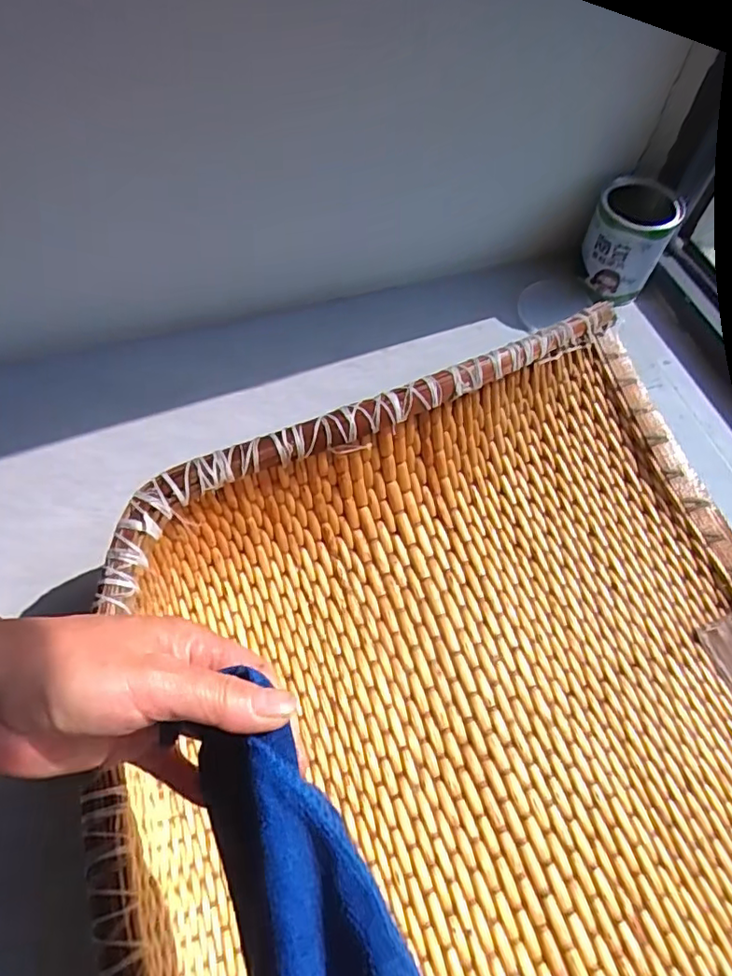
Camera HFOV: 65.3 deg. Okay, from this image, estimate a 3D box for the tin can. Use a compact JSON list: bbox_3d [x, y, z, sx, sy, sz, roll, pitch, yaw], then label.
[{"bbox_3d":[0.297,-0.281,0.656,0.087,0.099,0.096,26,63,12],"label":"tin can"}]

